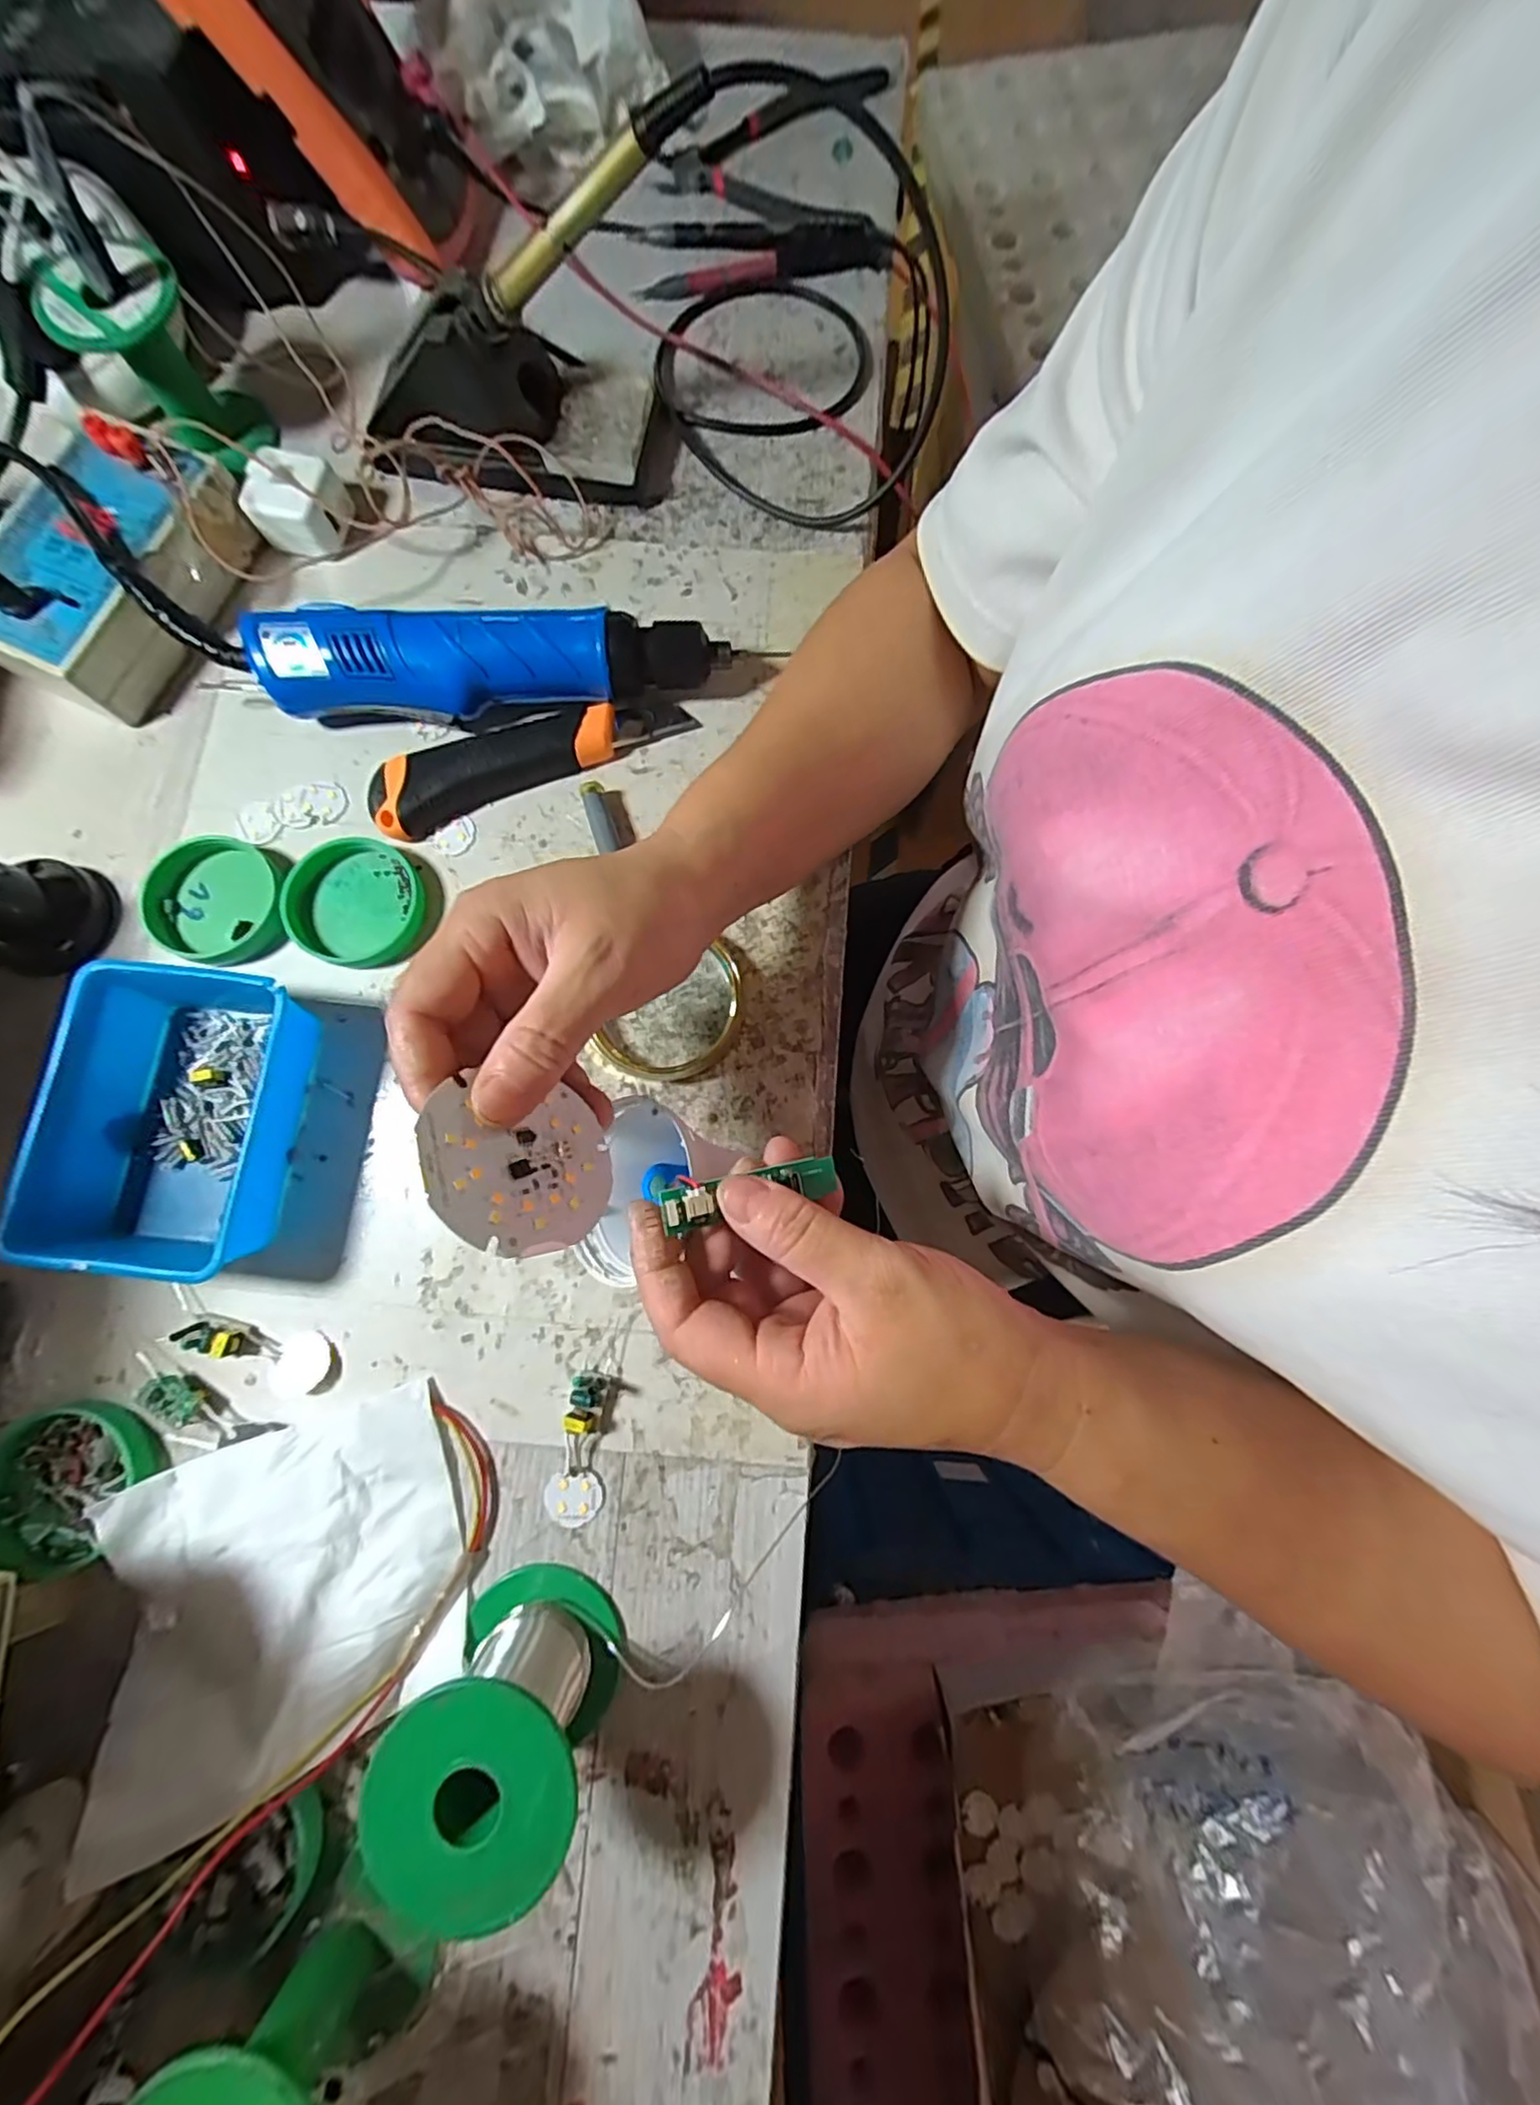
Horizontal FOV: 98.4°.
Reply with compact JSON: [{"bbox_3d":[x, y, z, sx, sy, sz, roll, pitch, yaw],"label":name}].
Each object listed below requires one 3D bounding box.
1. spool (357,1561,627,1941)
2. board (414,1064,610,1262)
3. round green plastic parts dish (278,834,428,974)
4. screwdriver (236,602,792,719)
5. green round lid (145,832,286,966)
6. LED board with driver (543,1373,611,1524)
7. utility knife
[{"bbox_3d":[-0.094,0.242,0.242,0.064,0.074,0.061,0,79,-1],"label":"spool"},{"bbox_3d":[-0.074,0.033,0.201,0.004,0.057,0.053,-35,62,35],"label":"board"},{"bbox_3d":[-0.208,-0.074,0.333,0.062,0.013,0.064,0,79,-1],"label":"round green plastic parts dish"},{"bbox_3d":[-0.138,-0.198,0.341,0.241,0.042,0.043,-3,79,-2],"label":"screwdriver"},{"bbox_3d":[-0.275,-0.074,0.328,0.059,0.014,0.062,0,79,-1],"label":"green round lid"},{"bbox_3d":[-0.080,0.172,0.286,0.023,0.014,0.062,13,79,1],"label":"LED board with driver"},{"bbox_3d":[-0.125,-0.157,0.345,0.163,0.018,0.035,-24,81,-5],"label":"utility knife"}]

